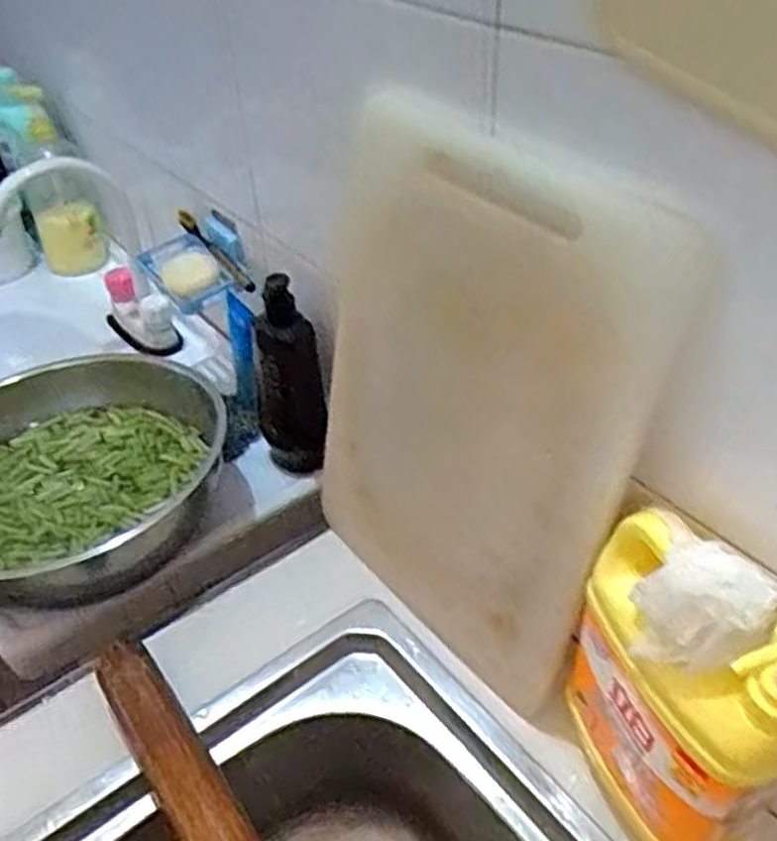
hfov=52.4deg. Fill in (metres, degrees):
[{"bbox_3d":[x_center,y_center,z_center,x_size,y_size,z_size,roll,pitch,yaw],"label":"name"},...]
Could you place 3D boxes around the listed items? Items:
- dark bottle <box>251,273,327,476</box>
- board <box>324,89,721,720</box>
[{"bbox_3d":[-0.102,-0.040,0.789,0.067,0.208,0.051,-11,42,-8],"label":"dark bottle"},{"bbox_3d":[0.046,0.004,0.568,0.019,0.401,0.274,-21,45,-35],"label":"board"}]

